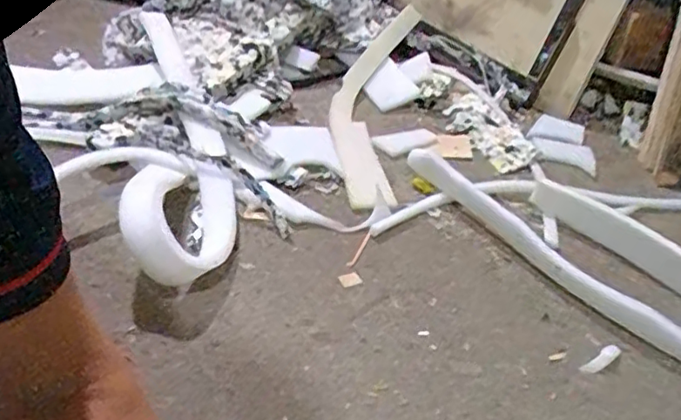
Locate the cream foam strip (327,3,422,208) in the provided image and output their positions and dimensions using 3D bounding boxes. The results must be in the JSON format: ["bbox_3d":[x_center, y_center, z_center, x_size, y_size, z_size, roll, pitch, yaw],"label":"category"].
[{"bbox_3d":[0.042,-0.172,0.922,0.116,0.082,0.498,8,35,4],"label":"cream foam strip"}]

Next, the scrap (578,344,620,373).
[{"bbox_3d":[0.241,0.138,0.580,0.052,0.004,0.013,-21,43,-32],"label":"scrap"}]

